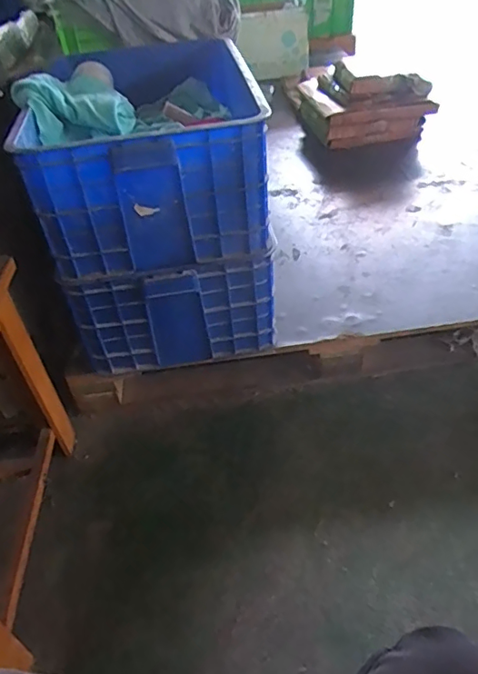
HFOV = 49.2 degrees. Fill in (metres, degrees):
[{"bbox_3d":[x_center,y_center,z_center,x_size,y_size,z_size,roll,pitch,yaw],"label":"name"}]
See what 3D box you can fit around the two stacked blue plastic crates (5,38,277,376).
[{"bbox_3d":[-0.179,-0.319,1.189,0.413,0.486,0.633,-11,41,-4],"label":"two stacked blue plastic crates"}]

